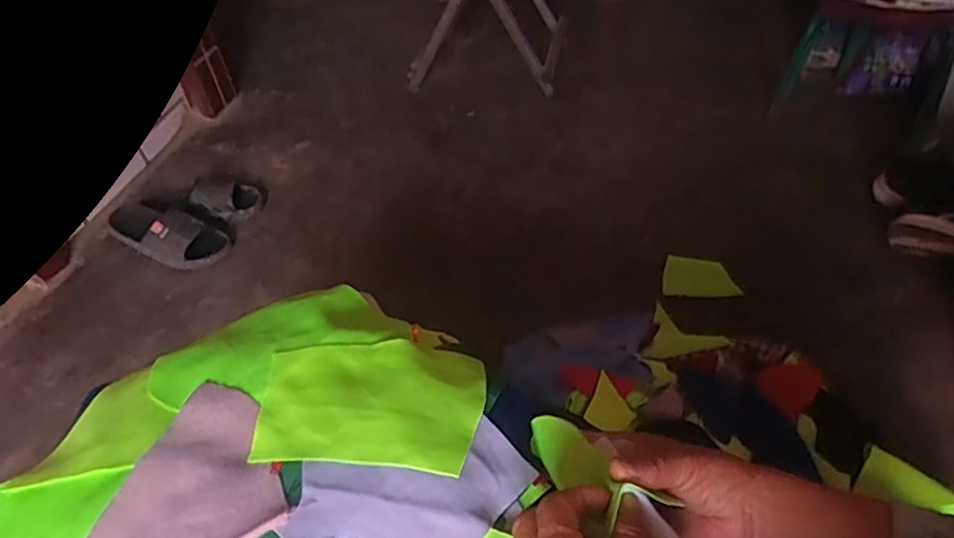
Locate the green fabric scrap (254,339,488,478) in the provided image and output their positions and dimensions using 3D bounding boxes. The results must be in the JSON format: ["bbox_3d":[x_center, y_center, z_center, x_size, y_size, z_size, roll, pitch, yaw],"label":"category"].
[{"bbox_3d":[-0.068,0.088,0.413,0.140,0.031,0.110,1,43,4],"label":"green fabric scrap"}]

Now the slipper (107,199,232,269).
[{"bbox_3d":[-0.657,-0.072,1.282,0.260,0.075,0.119,10,43,13],"label":"slipper"}]

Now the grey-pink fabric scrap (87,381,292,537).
[{"bbox_3d":[-0.186,0.132,0.356,0.126,0.015,0.112,-21,45,-21],"label":"grey-pink fabric scrap"}]

